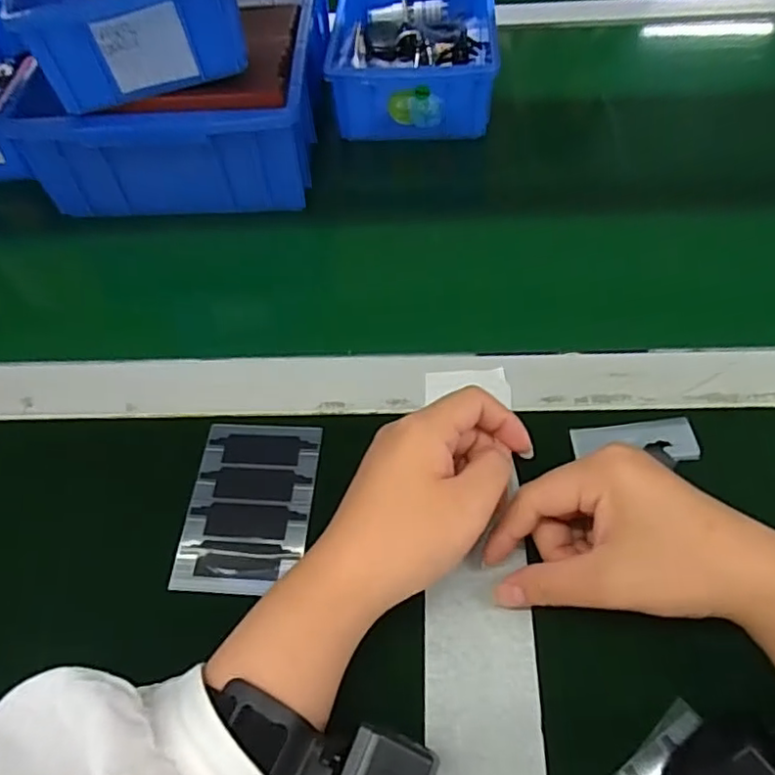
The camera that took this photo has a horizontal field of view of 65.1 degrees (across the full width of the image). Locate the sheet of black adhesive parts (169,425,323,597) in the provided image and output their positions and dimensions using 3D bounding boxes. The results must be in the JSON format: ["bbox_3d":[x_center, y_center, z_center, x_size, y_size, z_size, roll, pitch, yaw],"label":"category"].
[{"bbox_3d":[-0.073,0.063,0.330,0.064,0.008,0.094,2,56,4],"label":"sheet of black adhesive parts"}]

